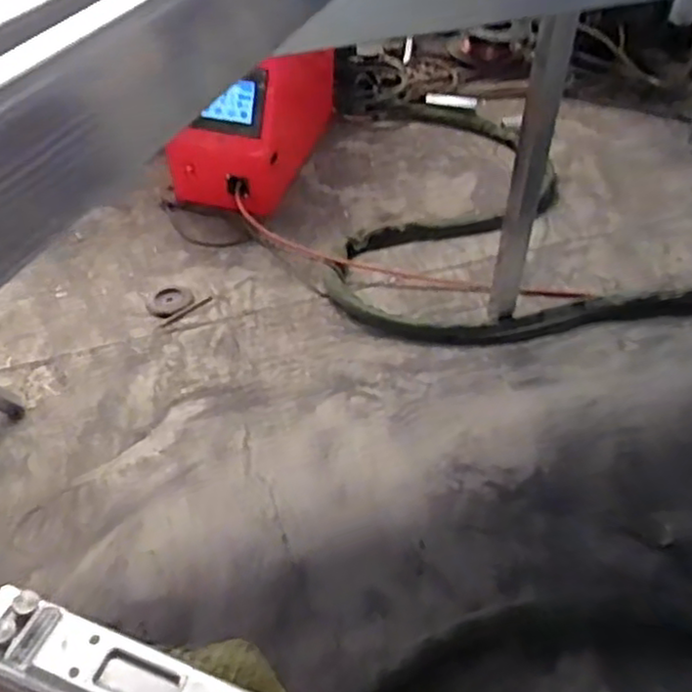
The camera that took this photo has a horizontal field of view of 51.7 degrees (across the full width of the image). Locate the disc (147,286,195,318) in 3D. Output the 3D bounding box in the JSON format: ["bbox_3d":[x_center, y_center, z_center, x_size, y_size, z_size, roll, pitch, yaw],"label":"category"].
[{"bbox_3d":[-0.382,-0.100,1.536,0.097,0.011,0.081,-33,53,-30],"label":"disc"}]

